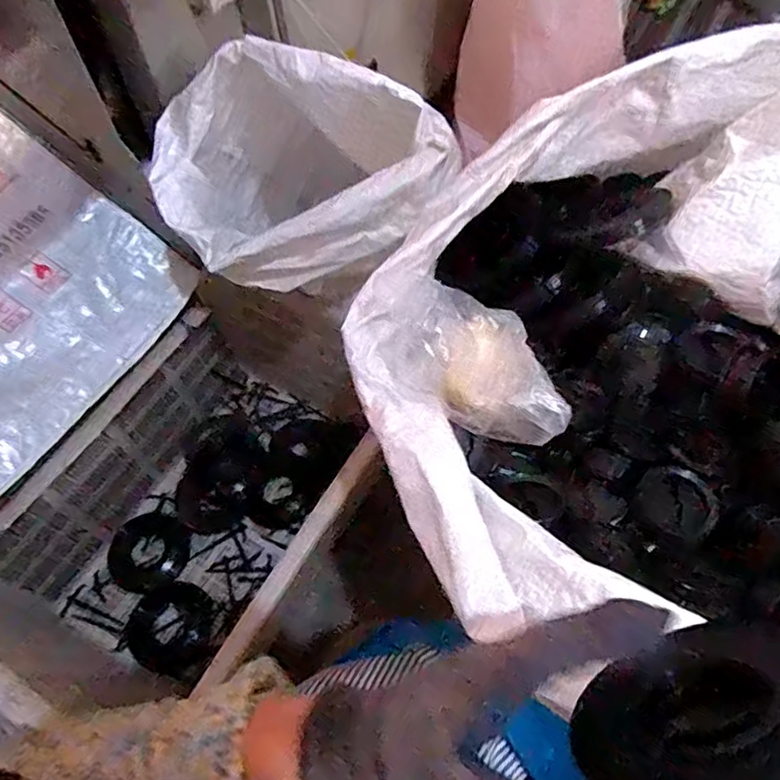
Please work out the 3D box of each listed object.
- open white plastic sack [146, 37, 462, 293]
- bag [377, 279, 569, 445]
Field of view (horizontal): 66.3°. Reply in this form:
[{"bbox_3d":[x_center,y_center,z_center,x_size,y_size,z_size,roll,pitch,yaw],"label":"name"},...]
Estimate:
[{"bbox_3d":[-0.135,-0.272,0.806,0.299,0.302,0.356,-36,63,-18],"label":"open white plastic sack"},{"bbox_3d":[0.079,-0.027,0.518,0.111,0.063,0.198,-32,47,-16],"label":"bag"}]

